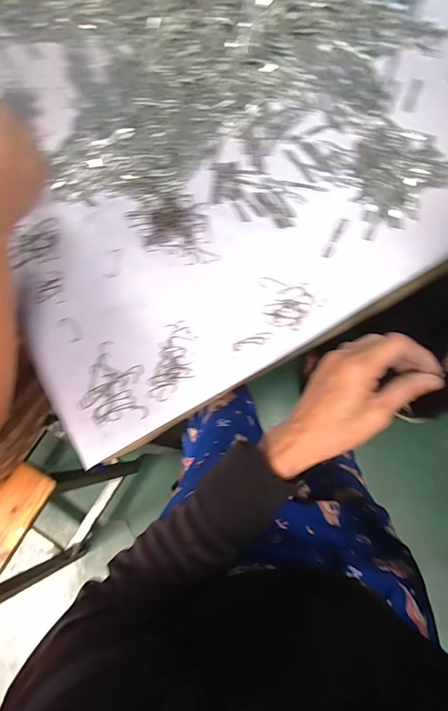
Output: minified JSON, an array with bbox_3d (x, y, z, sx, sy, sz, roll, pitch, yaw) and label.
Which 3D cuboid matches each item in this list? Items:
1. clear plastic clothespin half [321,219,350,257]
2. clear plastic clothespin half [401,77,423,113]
[{"bbox_3d":[0.155,-0.164,0.525,0.016,0.004,0.069,27,77,8],"label":"clear plastic clothespin half"},{"bbox_3d":[0.295,-0.407,0.590,0.022,0.004,0.066,18,76,6],"label":"clear plastic clothespin half"}]

